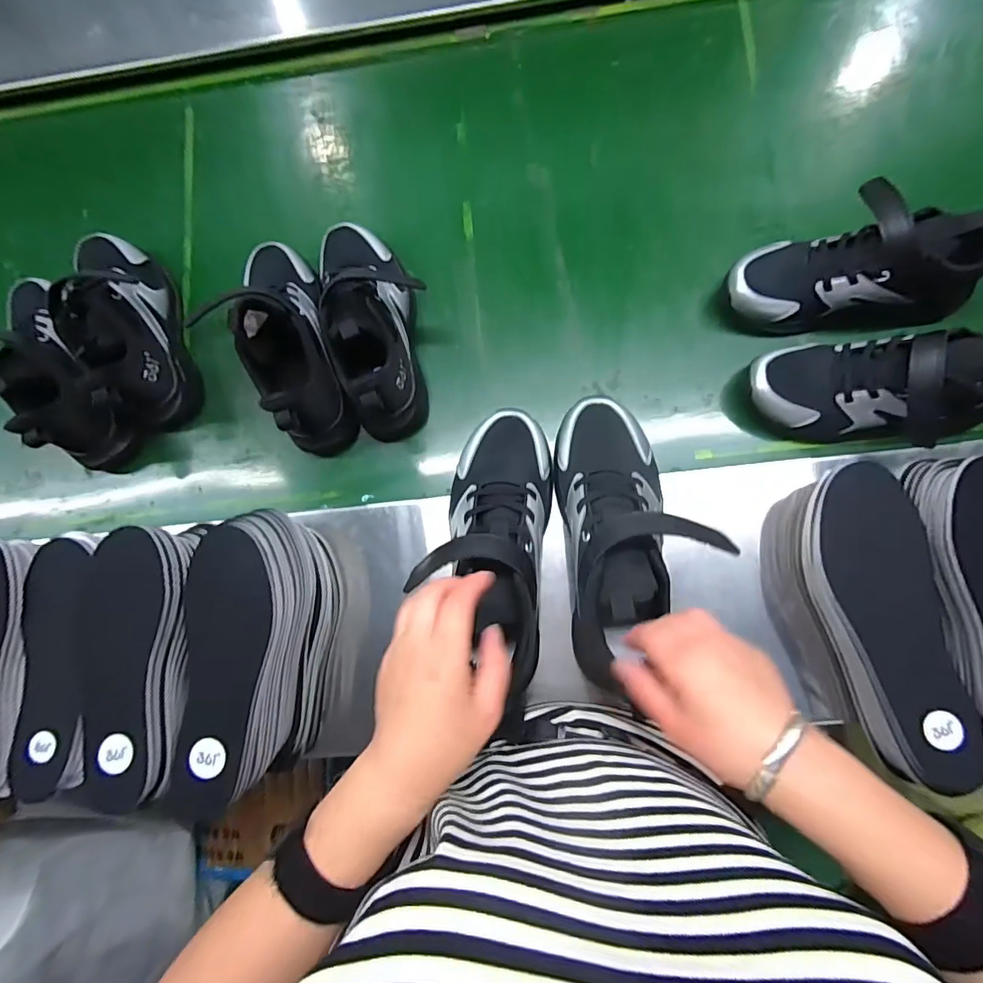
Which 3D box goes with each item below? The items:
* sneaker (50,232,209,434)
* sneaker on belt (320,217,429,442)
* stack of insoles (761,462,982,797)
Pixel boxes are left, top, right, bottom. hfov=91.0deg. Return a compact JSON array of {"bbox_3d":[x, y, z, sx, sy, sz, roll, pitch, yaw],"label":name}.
[{"bbox_3d":[-0.393,-0.181,0.521,0.090,0.104,0.230,-28,82,3],"label":"sneaker"},{"bbox_3d":[-0.119,-0.175,0.487,0.078,0.107,0.223,-17,83,4],"label":"sneaker on belt"},{"bbox_3d":[0.318,0.106,0.426,0.084,0.108,0.240,-8,84,5],"label":"stack of insoles"}]

